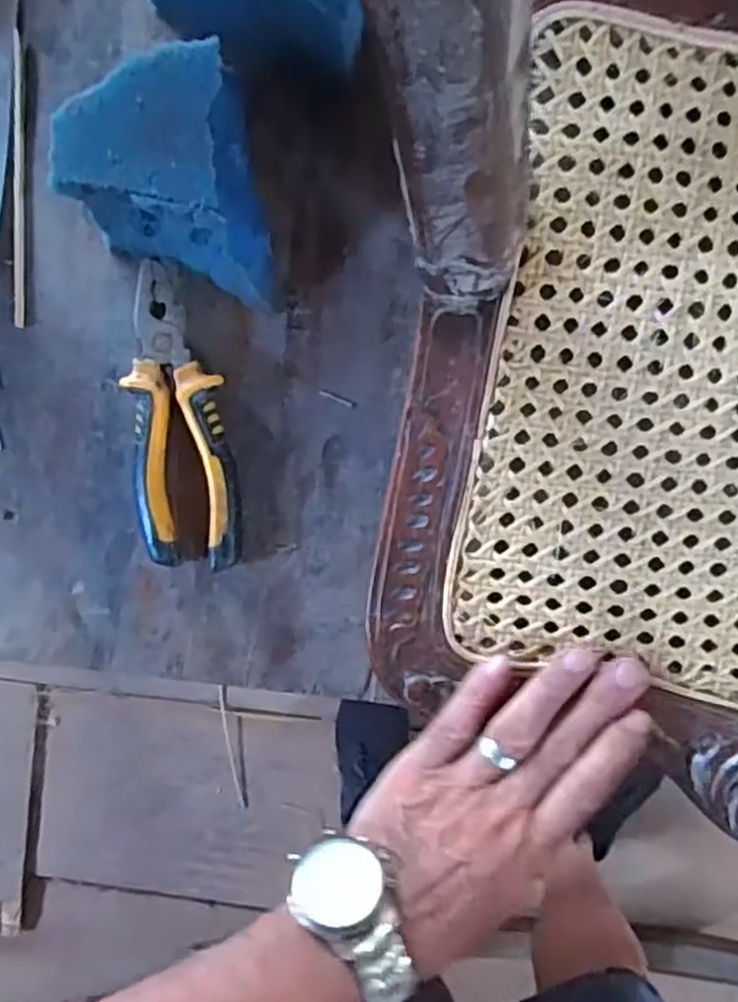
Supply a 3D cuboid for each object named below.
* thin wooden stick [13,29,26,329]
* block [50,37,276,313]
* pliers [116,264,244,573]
[{"bbox_3d":[-0.192,-0.174,0.414,0.006,0.006,0.156,1,91,3],"label":"thin wooden stick"},{"bbox_3d":[-0.104,-0.159,0.388,0.095,0.051,0.114,-4,92,3],"label":"block"},{"bbox_3d":[-0.103,-0.044,0.406,0.051,0.022,0.160,-9,96,4],"label":"pliers"}]

